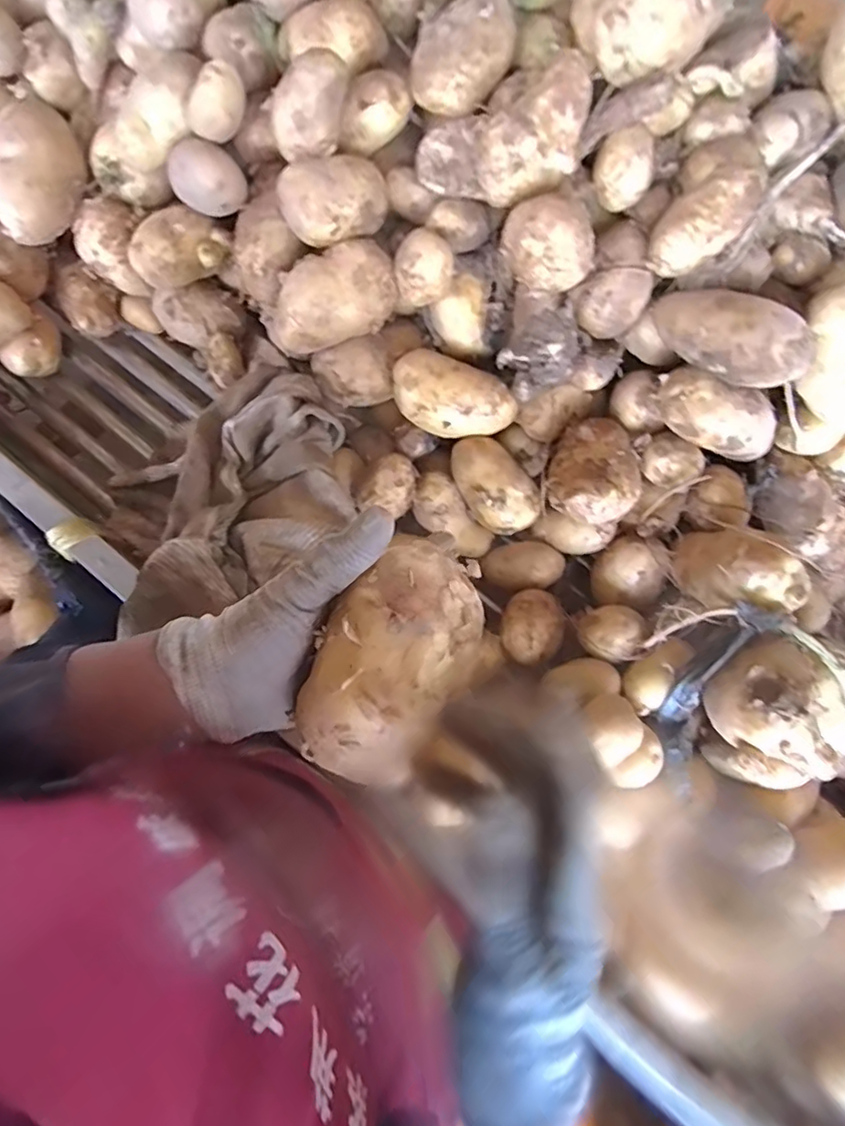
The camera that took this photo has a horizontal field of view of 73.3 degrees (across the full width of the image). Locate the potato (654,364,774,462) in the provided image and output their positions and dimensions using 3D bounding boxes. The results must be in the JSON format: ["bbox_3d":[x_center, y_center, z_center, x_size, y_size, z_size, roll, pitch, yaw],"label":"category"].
[{"bbox_3d":[0.228,-0.113,0.434,0.100,0.042,0.055,18,97,2],"label":"potato"}]

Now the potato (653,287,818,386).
[{"bbox_3d":[0.220,-0.167,0.411,0.046,0.042,0.112,-41,57,-12],"label":"potato"}]

